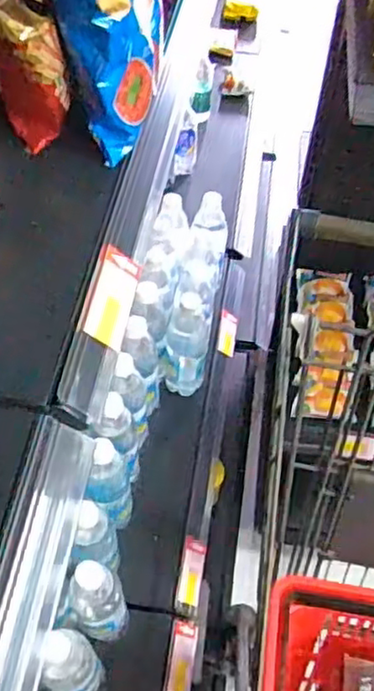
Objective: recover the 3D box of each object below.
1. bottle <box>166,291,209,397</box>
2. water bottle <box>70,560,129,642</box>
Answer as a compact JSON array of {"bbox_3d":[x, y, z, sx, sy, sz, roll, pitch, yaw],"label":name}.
[{"bbox_3d":[-0.002,0.006,1.096,0.068,0.203,0.074,1,56,-1],"label":"bottle"},{"bbox_3d":[-0.112,0.333,0.859,0.060,0.218,0.056,1,56,-1],"label":"water bottle"}]

